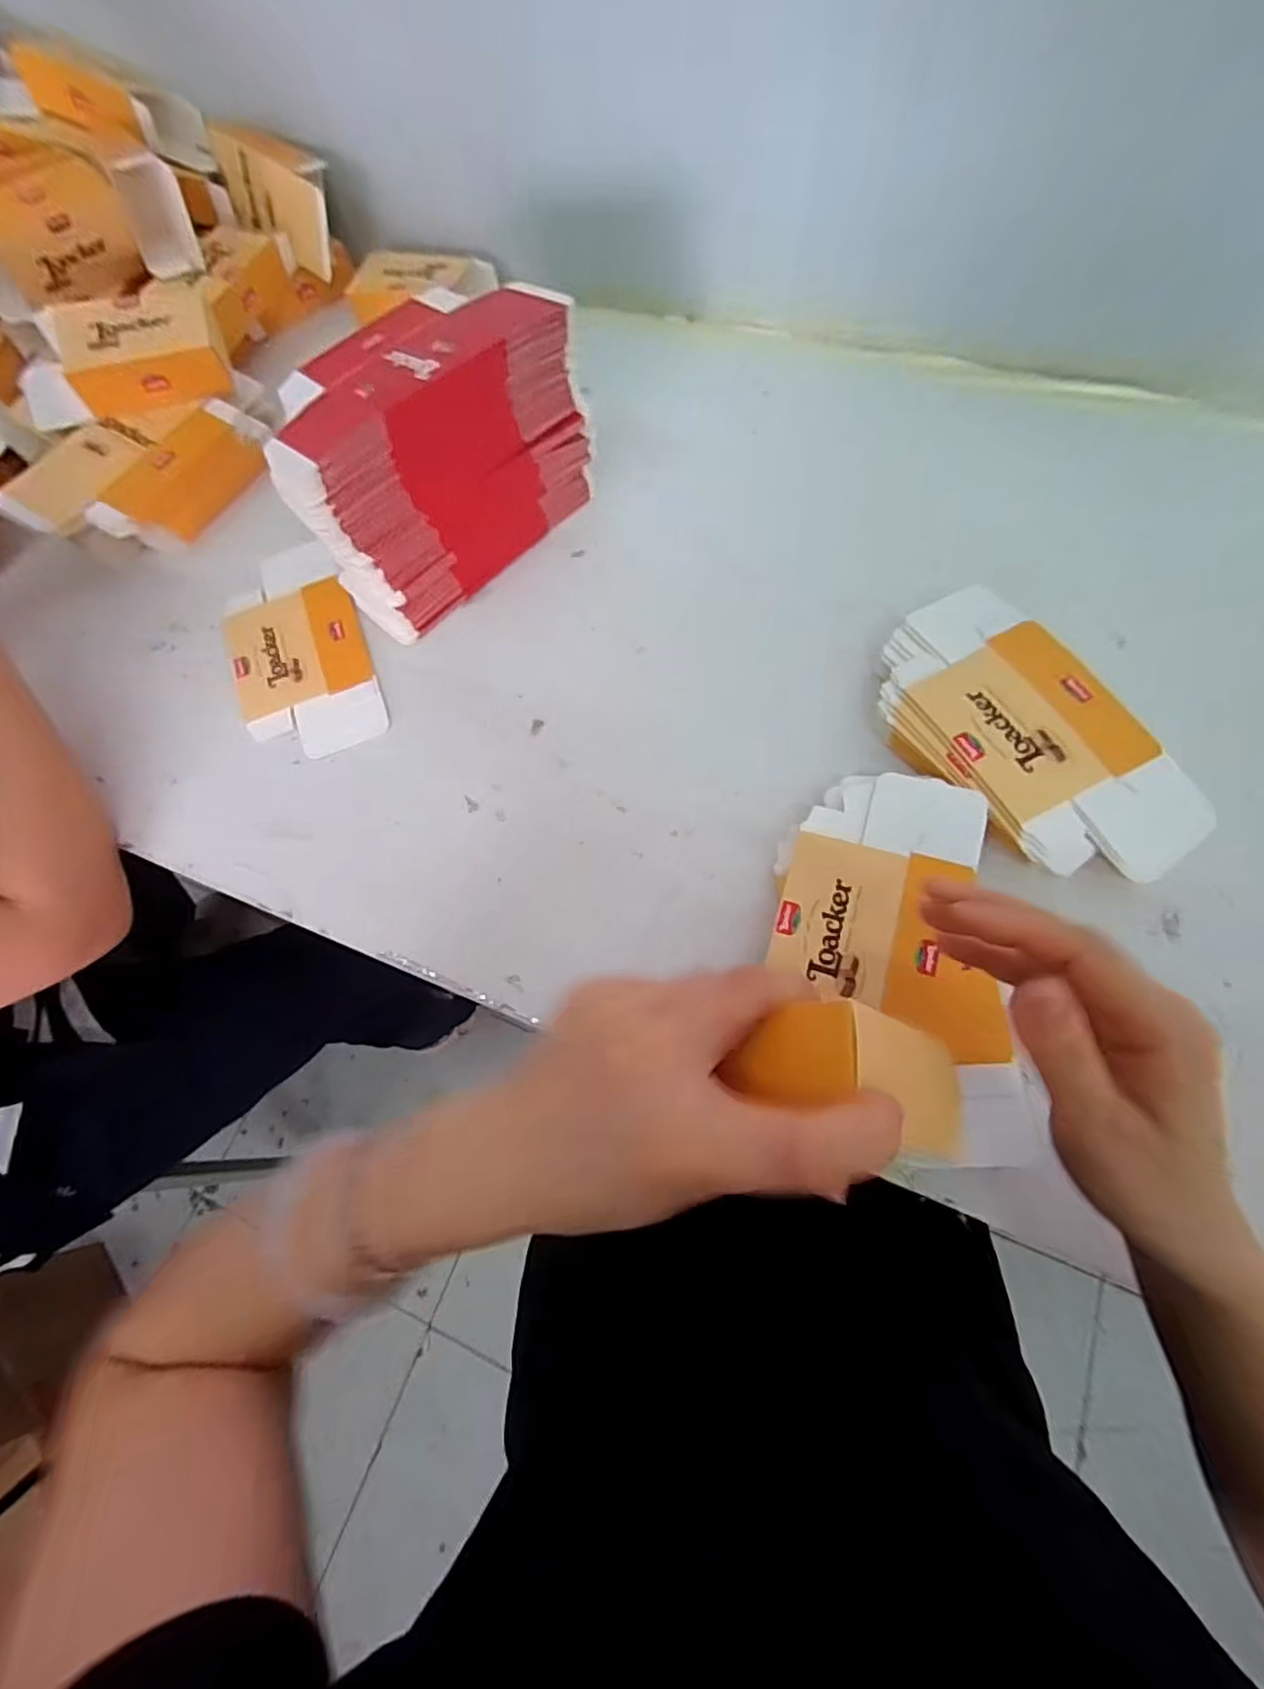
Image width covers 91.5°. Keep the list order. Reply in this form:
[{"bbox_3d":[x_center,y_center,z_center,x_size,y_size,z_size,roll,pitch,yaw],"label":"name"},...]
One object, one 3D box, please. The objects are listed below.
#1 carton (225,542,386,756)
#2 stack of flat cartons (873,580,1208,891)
[{"bbox_3d":[-0.282,-0.166,0.520,0.110,0.007,0.216,-21,69,-6],"label":"carton"},{"bbox_3d":[0.253,-0.076,0.411,0.127,0.035,0.226,-24,69,-7],"label":"stack of flat cartons"}]

